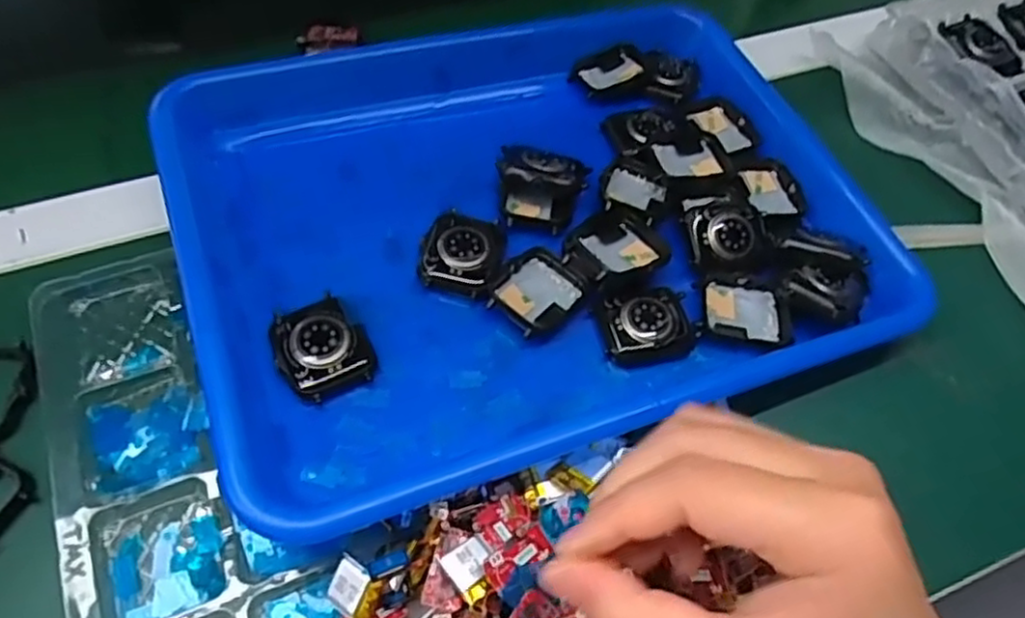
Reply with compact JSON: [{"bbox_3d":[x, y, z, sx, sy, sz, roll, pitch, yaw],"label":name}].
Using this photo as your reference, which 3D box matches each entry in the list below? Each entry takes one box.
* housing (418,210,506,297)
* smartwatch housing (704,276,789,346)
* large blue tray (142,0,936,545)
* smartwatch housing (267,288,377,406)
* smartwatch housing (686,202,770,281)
[{"bbox_3d":[-0.023,-0.026,0.329,0.037,0.010,0.045,14,58,5],"label":"housing"},{"bbox_3d":[0.112,0.001,0.337,0.038,0.007,0.034,2,58,-3],"label":"smartwatch housing"},{"bbox_3d":[0.010,-0.057,0.349,0.323,0.045,0.256,-18,61,-14],"label":"large blue tray"},{"bbox_3d":[-0.079,0.015,0.295,0.037,0.012,0.043,-21,62,-16],"label":"smartwatch housing"},{"bbox_3d":[0.108,-0.036,0.346,0.040,0.009,0.035,-5,59,-7],"label":"smartwatch housing"}]

